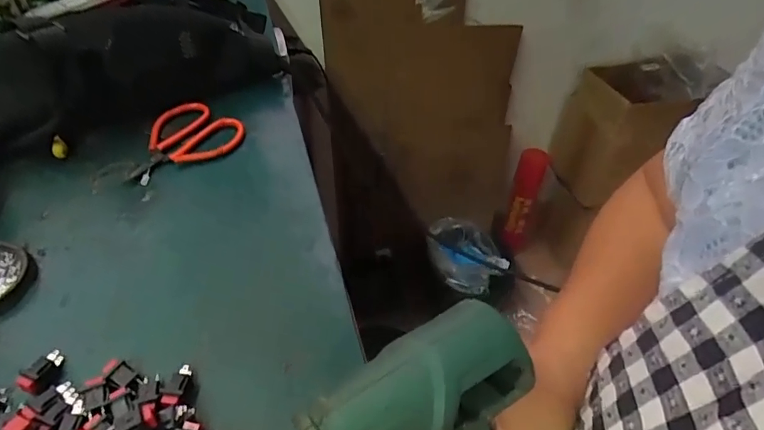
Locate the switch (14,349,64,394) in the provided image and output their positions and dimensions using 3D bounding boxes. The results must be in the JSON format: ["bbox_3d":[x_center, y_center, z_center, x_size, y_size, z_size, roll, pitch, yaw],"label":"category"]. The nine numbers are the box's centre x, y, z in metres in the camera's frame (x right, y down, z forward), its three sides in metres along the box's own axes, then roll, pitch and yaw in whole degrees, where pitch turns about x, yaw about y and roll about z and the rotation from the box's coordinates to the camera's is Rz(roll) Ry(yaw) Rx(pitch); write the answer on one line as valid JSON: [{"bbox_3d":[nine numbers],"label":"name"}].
[{"bbox_3d":[-0.204,0.094,0.286,0.013,0.012,0.026,22,53,16],"label":"switch"}]

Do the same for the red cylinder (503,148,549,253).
[{"bbox_3d":[0.331,-0.027,1.129,0.072,0.280,0.070,18,52,13],"label":"red cylinder"}]

